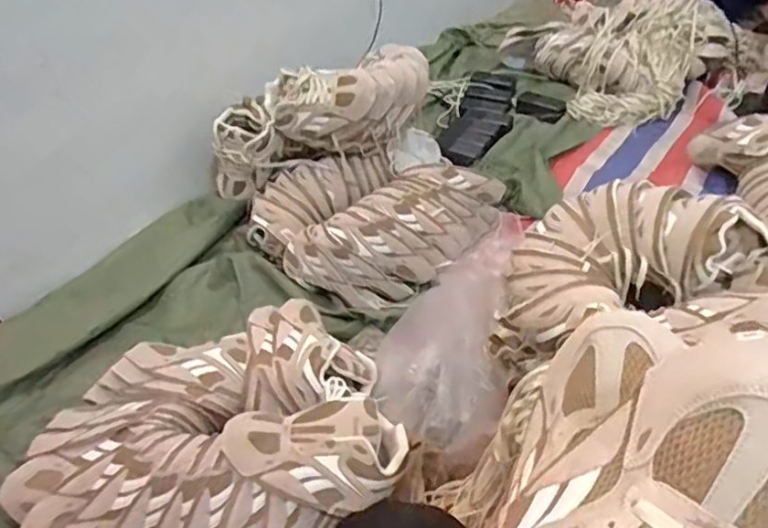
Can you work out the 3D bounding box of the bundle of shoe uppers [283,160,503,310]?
[{"bbox_3d":[0.045,-0.073,1.258,0.465,0.148,0.223,-36,49,-28],"label":"bundle of shoe uppers"}]

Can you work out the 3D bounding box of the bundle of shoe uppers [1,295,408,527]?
[{"bbox_3d":[-0.248,0.264,0.869,0.504,0.120,0.402,-17,43,-11],"label":"bundle of shoe uppers"}]

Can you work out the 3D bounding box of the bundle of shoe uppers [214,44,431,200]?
[{"bbox_3d":[-0.113,-0.320,1.328,0.494,0.227,0.242,-31,47,-24],"label":"bundle of shoe uppers"}]

